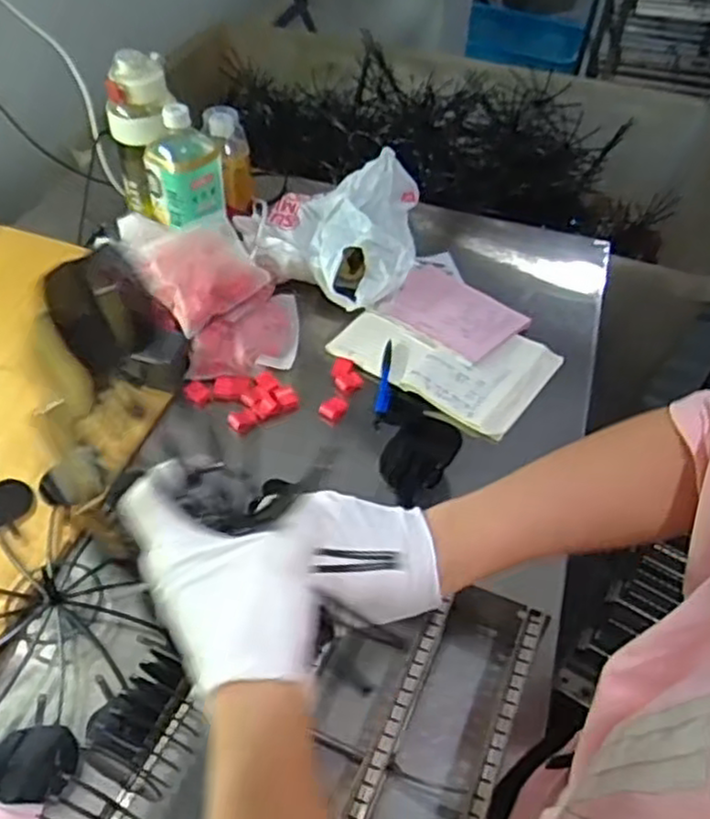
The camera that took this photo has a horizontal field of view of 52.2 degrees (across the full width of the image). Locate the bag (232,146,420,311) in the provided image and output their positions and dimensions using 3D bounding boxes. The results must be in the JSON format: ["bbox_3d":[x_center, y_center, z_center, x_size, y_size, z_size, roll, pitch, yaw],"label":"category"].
[{"bbox_3d":[-0.035,-0.234,0.969,0.236,0.119,0.192,3,46,-1],"label":"bag"}]

